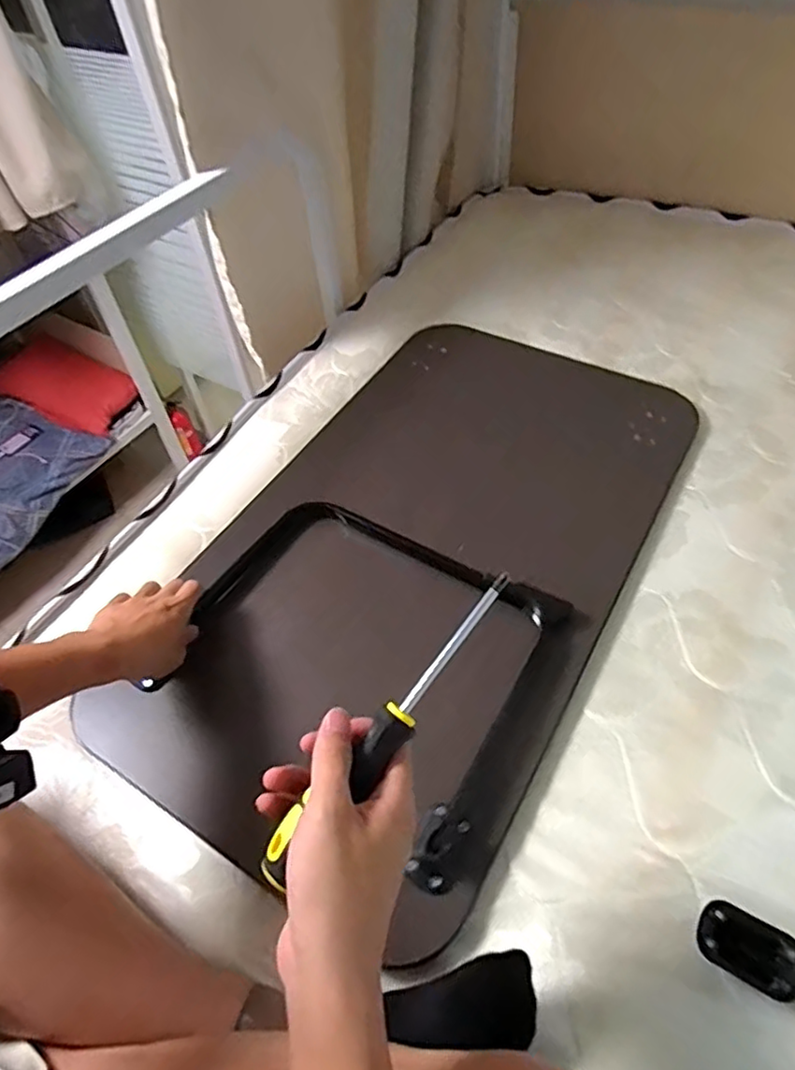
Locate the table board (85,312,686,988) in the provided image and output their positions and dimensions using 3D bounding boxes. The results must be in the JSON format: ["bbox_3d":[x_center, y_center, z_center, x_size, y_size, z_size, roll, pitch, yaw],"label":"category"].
[{"bbox_3d":[0.036,0.003,0.641,0.390,0.032,0.675,23,57,22],"label":"table board"}]

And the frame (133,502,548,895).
[{"bbox_3d":[-0.032,0.104,0.559,0.331,0.032,0.260,28,59,25],"label":"frame"}]

